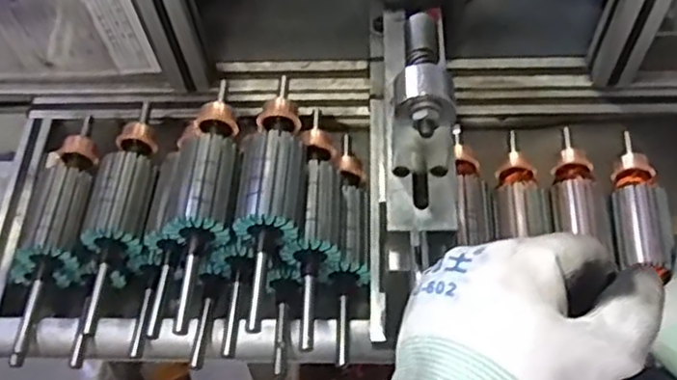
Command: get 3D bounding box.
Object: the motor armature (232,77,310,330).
[{"bbox_3d":[-0.053,-0.003,0.569,0.053,0.066,0.209,1,59,4],"label":"motor armature"}]

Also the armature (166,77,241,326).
[{"bbox_3d":[-0.112,0.006,0.557,0.060,0.042,0.214,6,60,7],"label":"armature"}]

